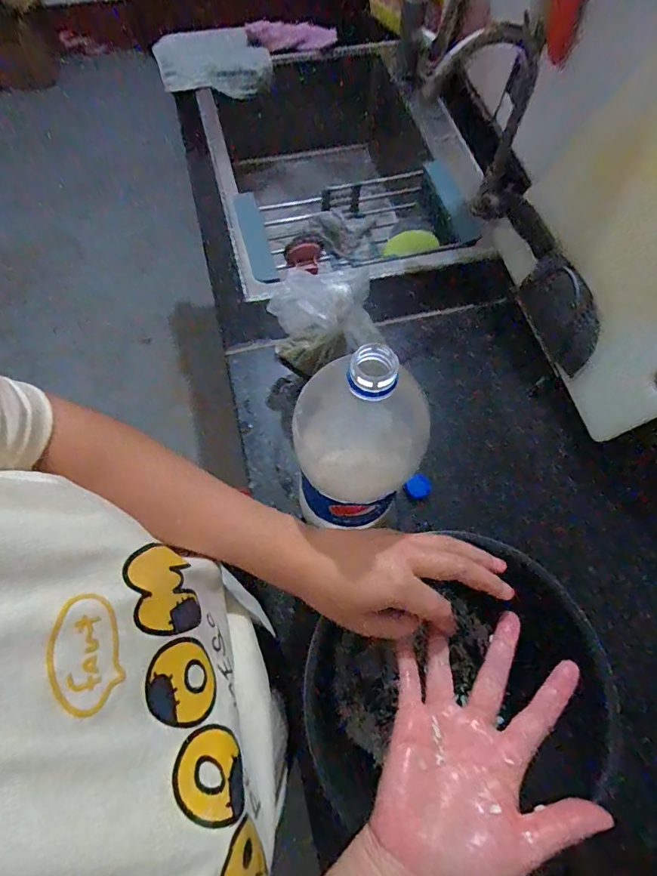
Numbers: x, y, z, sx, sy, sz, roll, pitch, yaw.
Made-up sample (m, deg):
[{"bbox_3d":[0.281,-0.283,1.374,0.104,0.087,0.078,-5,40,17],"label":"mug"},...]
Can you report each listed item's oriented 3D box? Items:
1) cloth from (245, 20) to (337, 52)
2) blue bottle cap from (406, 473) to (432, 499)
[{"bbox_3d":[-0.070,-0.808,0.906,0.210,0.049,0.031,-22,70,-27],"label":"cloth"},{"bbox_3d":[0.114,0.062,0.570,0.032,0.010,0.027,-37,74,-15],"label":"blue bottle cap"}]

